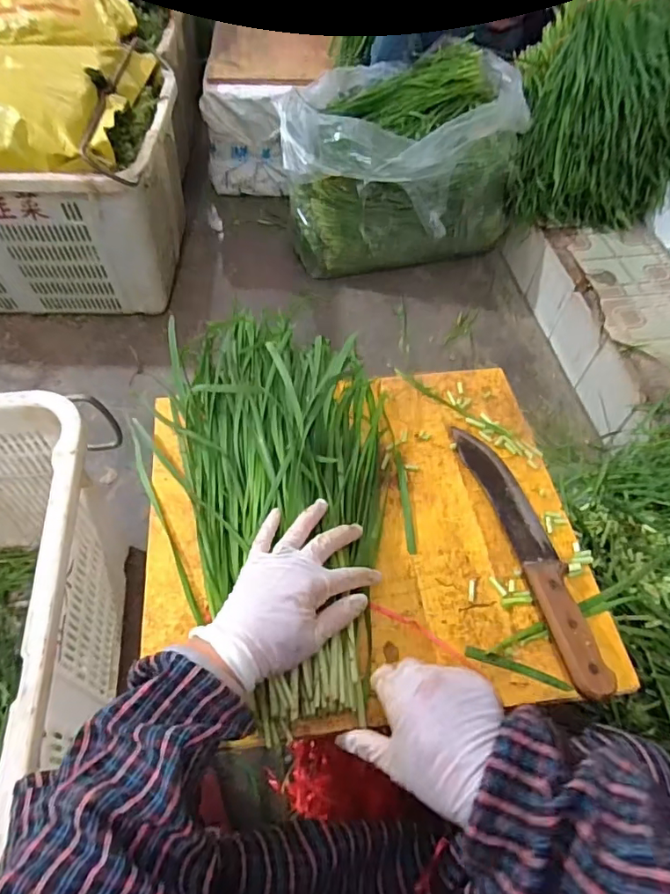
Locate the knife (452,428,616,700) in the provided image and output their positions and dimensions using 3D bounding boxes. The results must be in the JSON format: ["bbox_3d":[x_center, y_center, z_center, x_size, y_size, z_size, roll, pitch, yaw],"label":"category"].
[{"bbox_3d":[0.185,0.088,0.487,0.047,0.027,0.271,-10,57,-9],"label":"knife"}]

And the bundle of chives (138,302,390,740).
[{"bbox_3d":[-0.054,0.020,0.514,0.244,0.058,0.457,-11,57,-10],"label":"bundle of chives"}]

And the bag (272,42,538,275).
[{"bbox_3d":[0.152,-0.697,1.271,0.544,0.339,0.425,-4,56,-5],"label":"bag"}]

